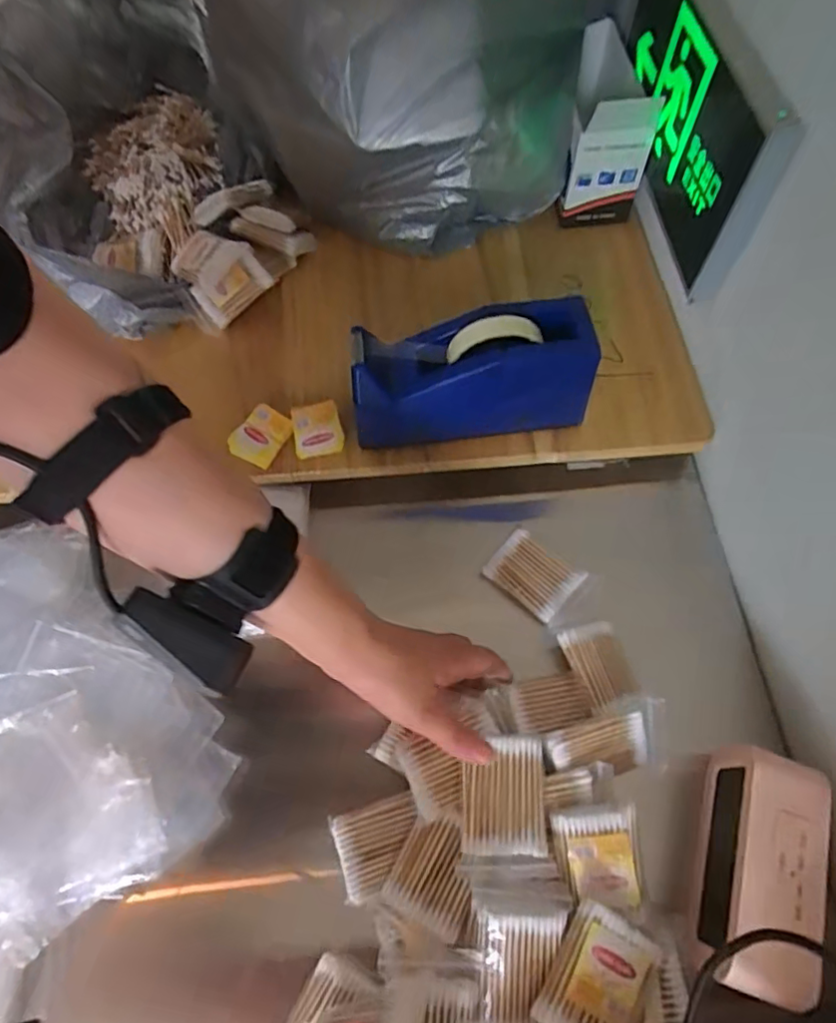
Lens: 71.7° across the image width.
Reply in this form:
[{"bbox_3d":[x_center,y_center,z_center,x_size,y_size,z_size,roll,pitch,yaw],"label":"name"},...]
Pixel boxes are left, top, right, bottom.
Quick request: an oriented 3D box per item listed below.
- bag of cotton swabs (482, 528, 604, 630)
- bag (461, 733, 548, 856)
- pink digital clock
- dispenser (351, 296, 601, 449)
[{"bbox_3d":[0.106,0.057,0.500,0.087,0.014,0.059,38,70,18],"label":"bag of cotton swabs"},{"bbox_3d":[0.058,0.191,0.390,0.055,0.014,0.070,1,63,2],"label":"bag"},{"bbox_3d":[0.219,0.222,0.374,0.052,0.073,0.130,18,65,10],"label":"pink digital clock"},{"bbox_3d":[0.043,-0.118,0.486,0.197,0.093,0.068,-6,63,-2],"label":"dispenser"}]

